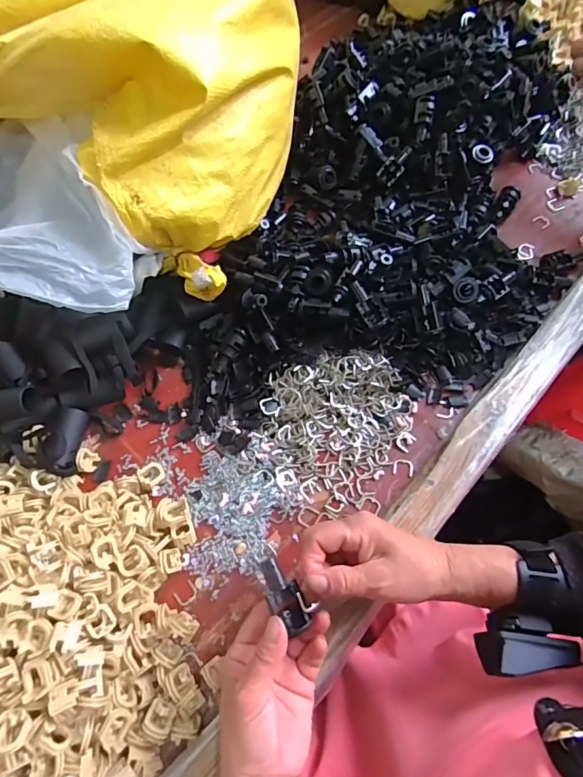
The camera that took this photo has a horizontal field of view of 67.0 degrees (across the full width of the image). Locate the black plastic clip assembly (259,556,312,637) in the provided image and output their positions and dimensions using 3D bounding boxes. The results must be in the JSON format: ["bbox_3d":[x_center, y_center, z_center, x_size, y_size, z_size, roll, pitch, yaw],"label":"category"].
[{"bbox_3d":[-0.005,0.147,0.317,0.021,0.014,0.054,-31,82,-12],"label":"black plastic clip assembly"}]

